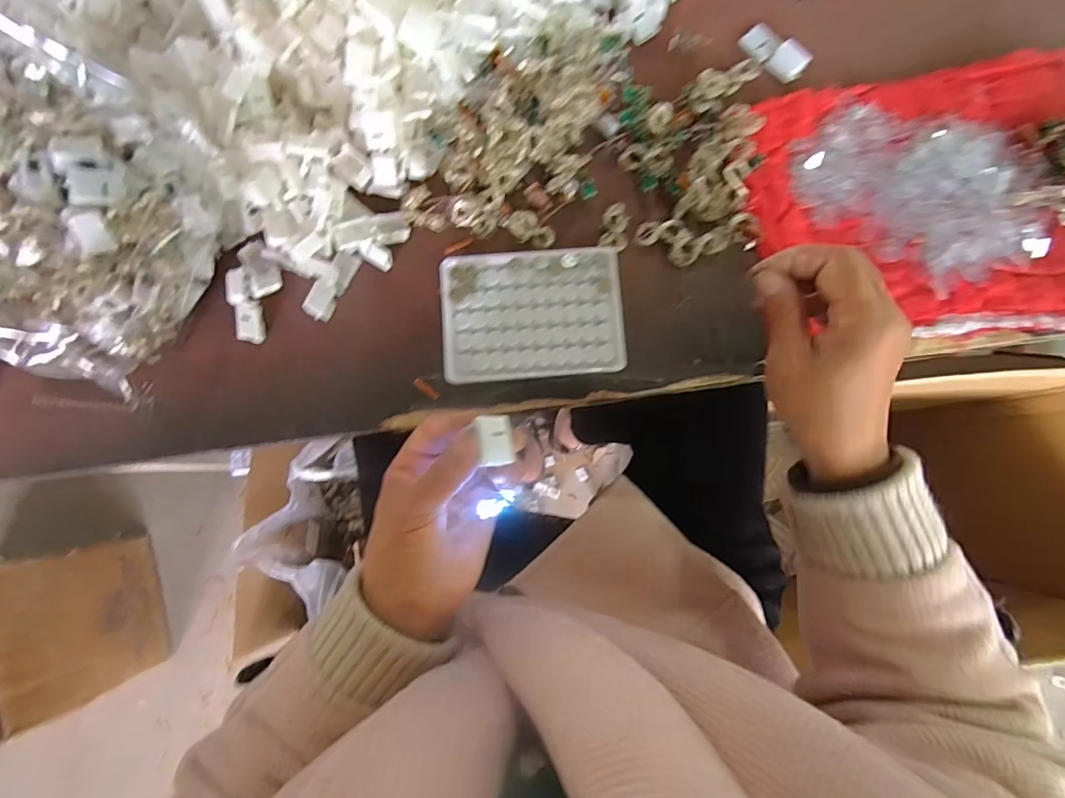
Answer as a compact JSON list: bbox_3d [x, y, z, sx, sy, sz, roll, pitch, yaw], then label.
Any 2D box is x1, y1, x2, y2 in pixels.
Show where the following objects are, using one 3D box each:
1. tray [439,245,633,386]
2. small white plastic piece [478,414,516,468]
[{"bbox_3d":[0.000,-0.063,0.355,0.132,0.015,0.093,-3,83,0],"label":"tray"},{"bbox_3d":[-0.021,0.022,0.260,0.020,0.009,0.026,2,71,-38],"label":"small white plastic piece"}]

